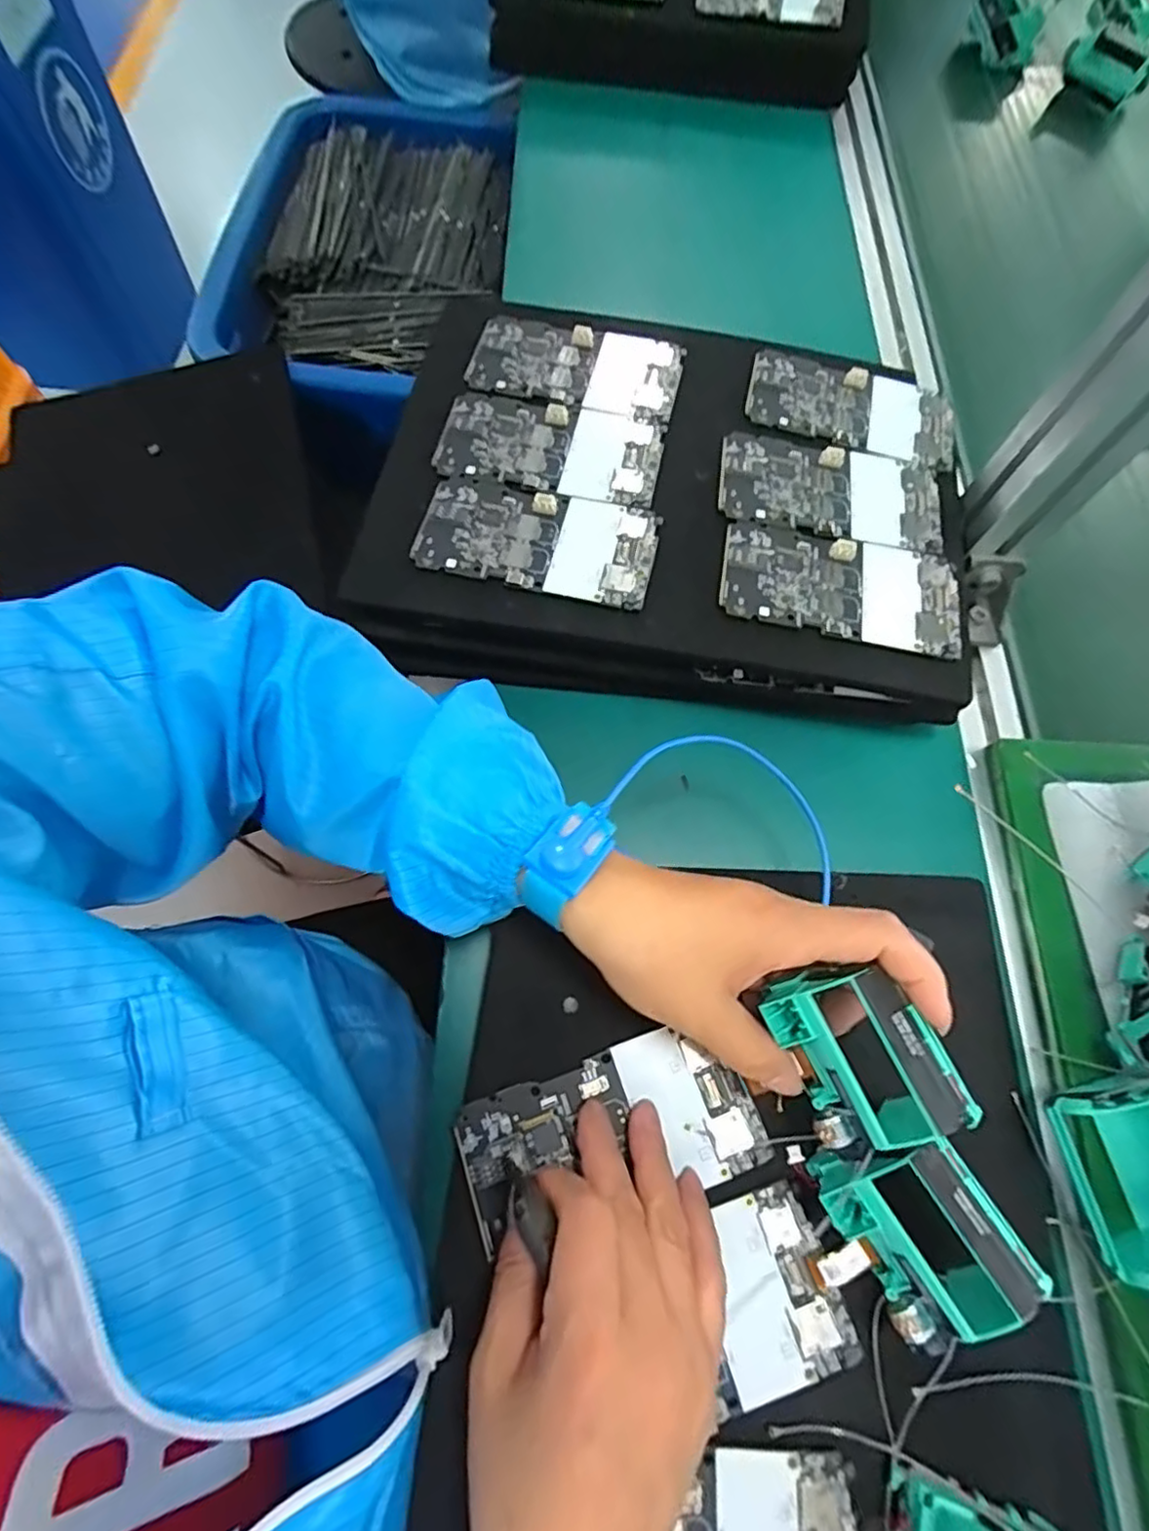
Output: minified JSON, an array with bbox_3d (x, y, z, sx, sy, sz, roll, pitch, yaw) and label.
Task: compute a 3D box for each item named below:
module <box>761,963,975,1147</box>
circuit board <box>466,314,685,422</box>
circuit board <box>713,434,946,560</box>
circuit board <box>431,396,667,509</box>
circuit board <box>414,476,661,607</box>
[{"bbox_3d":[0.110,0.111,0.249,0.050,0.034,0.068,-24,69,-8],"label":"module"},{"bbox_3d":[0.001,-0.253,0.408,0.129,0.010,0.066,13,69,3],"label":"circuit board"},{"bbox_3d":[0.152,-0.163,0.380,0.130,0.004,0.067,11,69,-1],"label":"circuit board"},{"bbox_3d":[-0.015,-0.189,0.384,0.131,0.008,0.069,10,69,2],"label":"circuit board"},{"bbox_3d":[-0.021,-0.128,0.363,0.131,0.007,0.065,12,69,3],"label":"circuit board"}]

